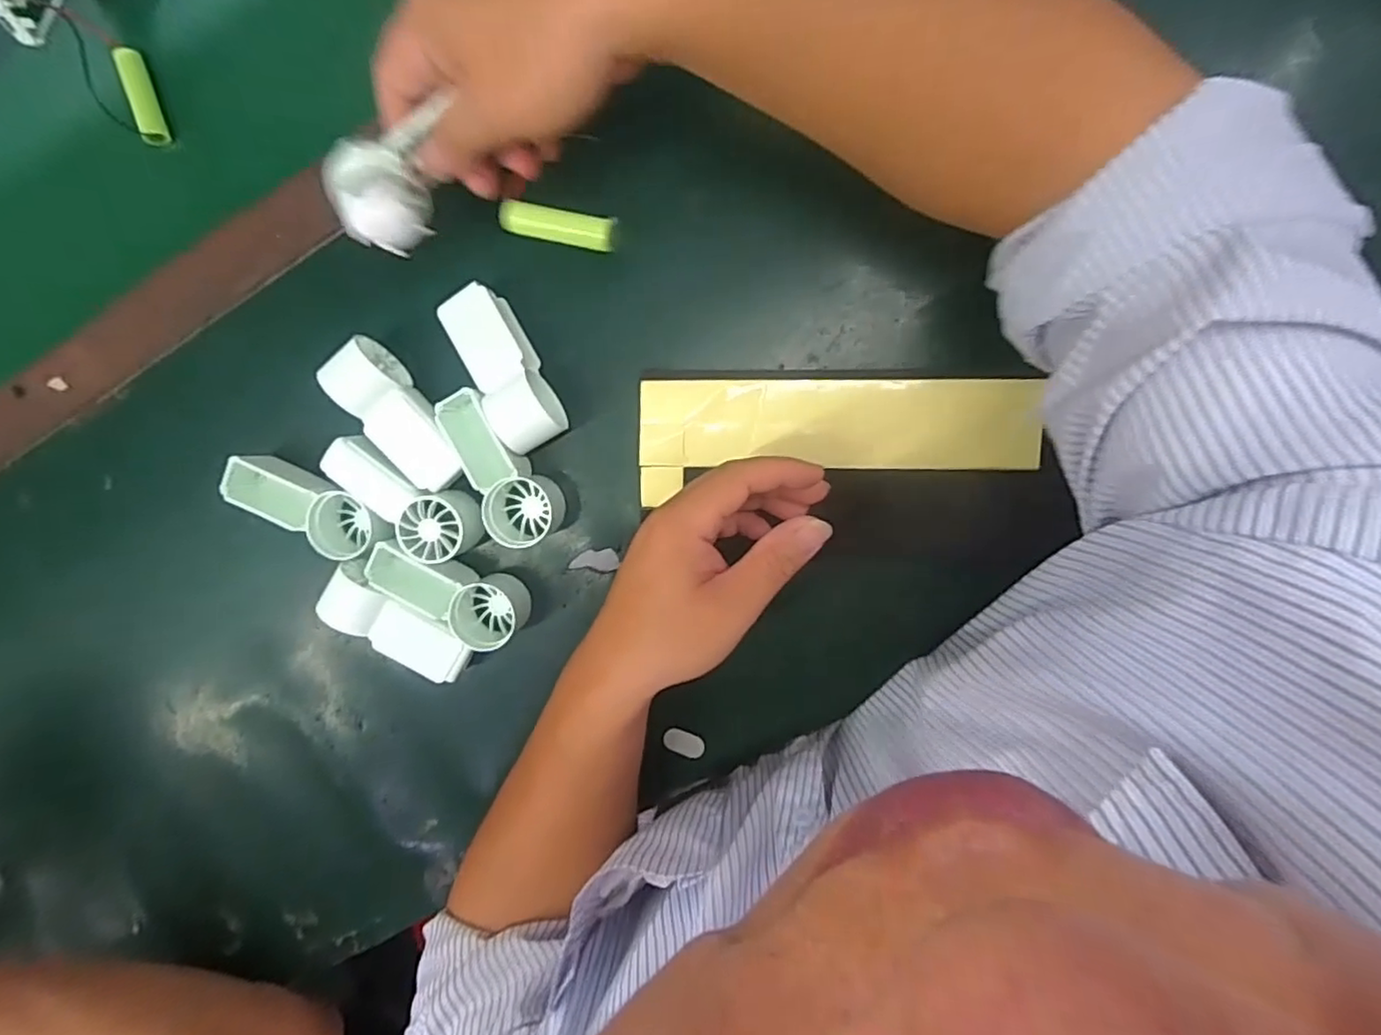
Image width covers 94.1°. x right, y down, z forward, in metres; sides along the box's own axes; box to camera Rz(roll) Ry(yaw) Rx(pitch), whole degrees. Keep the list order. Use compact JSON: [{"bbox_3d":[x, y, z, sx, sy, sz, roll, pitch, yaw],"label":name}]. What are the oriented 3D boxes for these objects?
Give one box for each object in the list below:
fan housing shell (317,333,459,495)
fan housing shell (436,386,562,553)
[{"bbox_3d":[-0.167,-0.058,0.374,0.038,0.039,0.089,-42,91,9],"label":"fan housing shell"},{"bbox_3d":[-0.113,-0.028,0.376,0.040,0.039,0.095,-32,92,9],"label":"fan housing shell"}]

